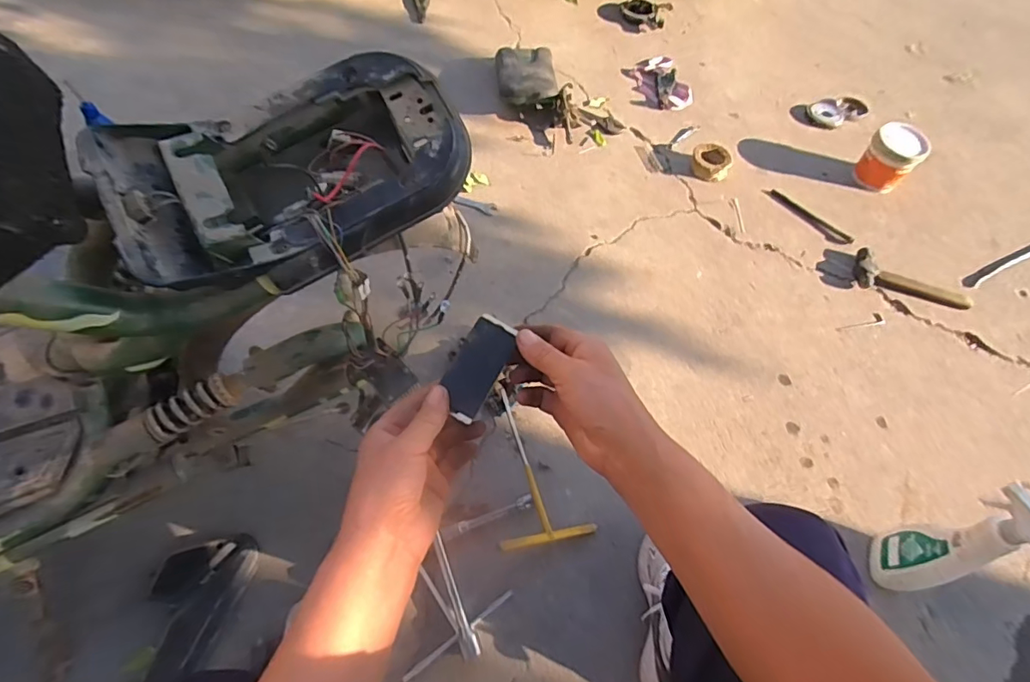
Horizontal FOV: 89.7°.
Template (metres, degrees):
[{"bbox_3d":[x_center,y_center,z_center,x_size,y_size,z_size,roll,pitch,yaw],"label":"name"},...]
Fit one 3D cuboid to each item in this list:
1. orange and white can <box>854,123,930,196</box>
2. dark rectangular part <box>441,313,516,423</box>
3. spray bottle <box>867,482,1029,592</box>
[{"bbox_3d":[0.937,-0.458,1.297,0.118,0.128,0.117,1,57,-1],"label":"orange and white can"},{"bbox_3d":[-0.029,0.021,0.406,0.037,0.007,0.079,34,74,-13],"label":"dark rectangular part"},{"bbox_3d":[0.620,0.299,0.752,0.061,0.306,0.088,-16,59,-12],"label":"spray bottle"}]

